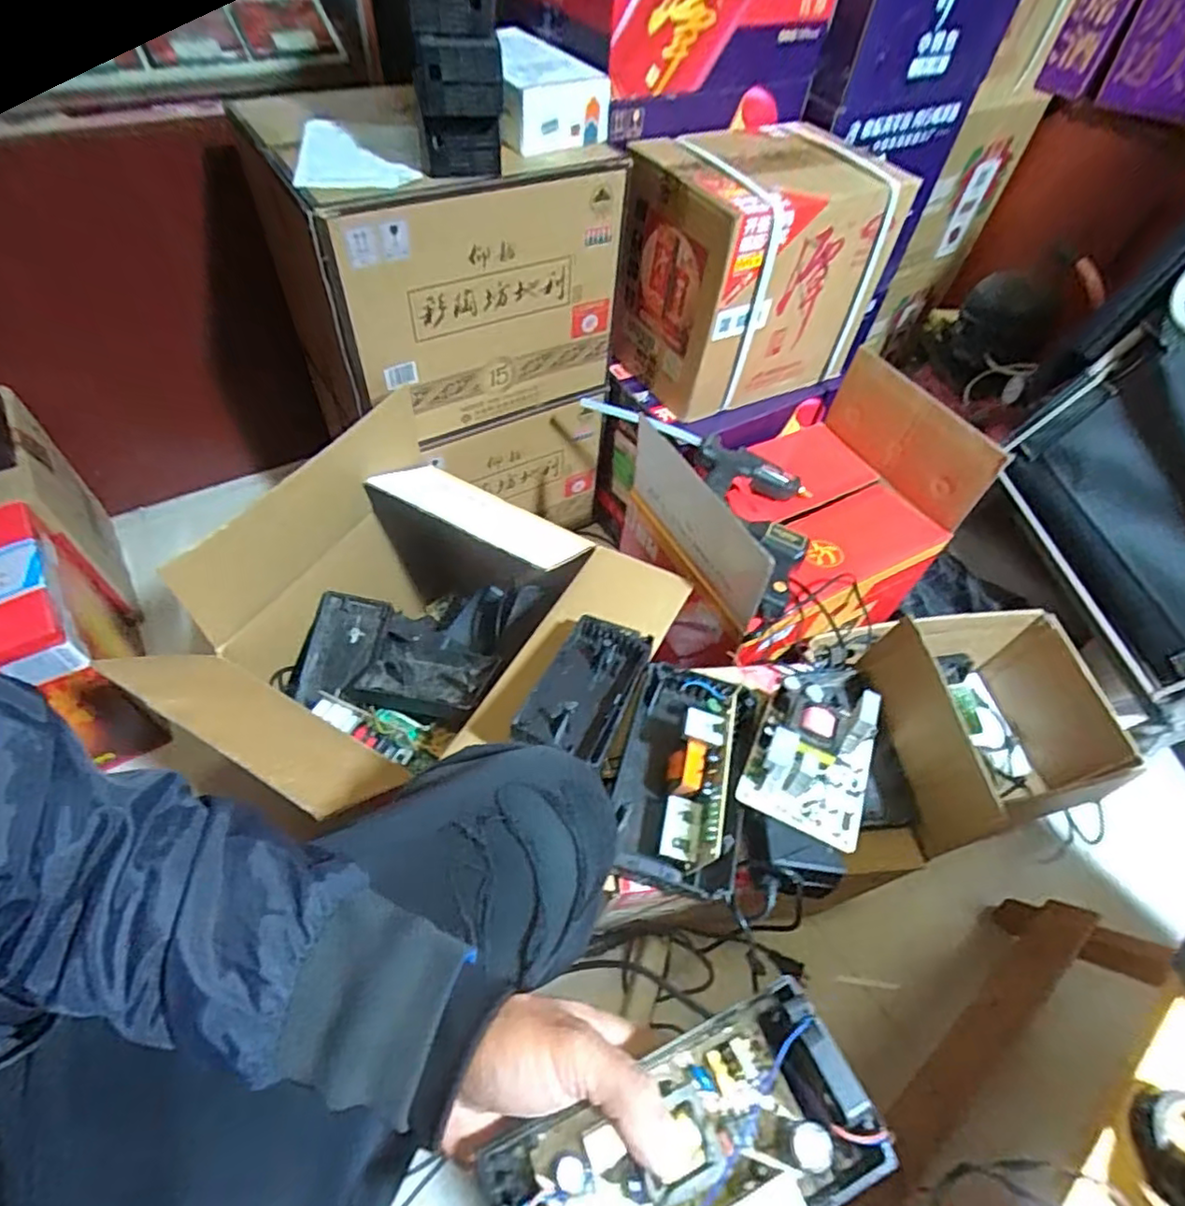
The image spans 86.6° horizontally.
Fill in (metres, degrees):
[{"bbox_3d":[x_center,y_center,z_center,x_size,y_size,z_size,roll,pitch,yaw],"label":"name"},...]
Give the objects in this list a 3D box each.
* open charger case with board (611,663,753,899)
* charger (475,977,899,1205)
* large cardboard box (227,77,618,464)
[{"bbox_3d":[0.090,0.165,0.628,0.126,0.073,0.225,13,54,4],"label":"open charger case with board"},{"bbox_3d":[0.042,0.253,0.285,0.165,0.042,0.081,-25,60,-10],"label":"charger"},{"bbox_3d":[-0.218,-0.476,0.880,0.403,0.328,0.342,-22,59,-20],"label":"large cardboard box"}]

